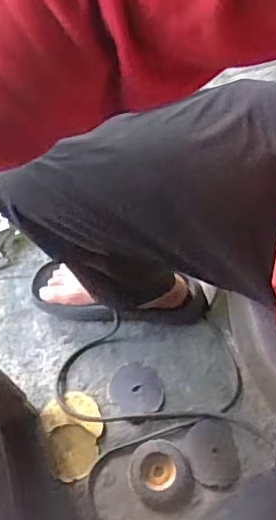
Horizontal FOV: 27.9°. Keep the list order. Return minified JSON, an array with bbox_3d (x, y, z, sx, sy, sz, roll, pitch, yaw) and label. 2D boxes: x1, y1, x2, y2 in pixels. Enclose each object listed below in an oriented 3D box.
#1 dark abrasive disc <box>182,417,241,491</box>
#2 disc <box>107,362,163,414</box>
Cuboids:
[{"bbox_3d":[0.116,0.304,0.871,0.079,0.010,0.102,-12,64,-3],"label":"dark abrasive disc"},{"bbox_3d":[-0.004,0.213,0.926,0.086,0.005,0.081,-1,64,2],"label":"disc"}]

